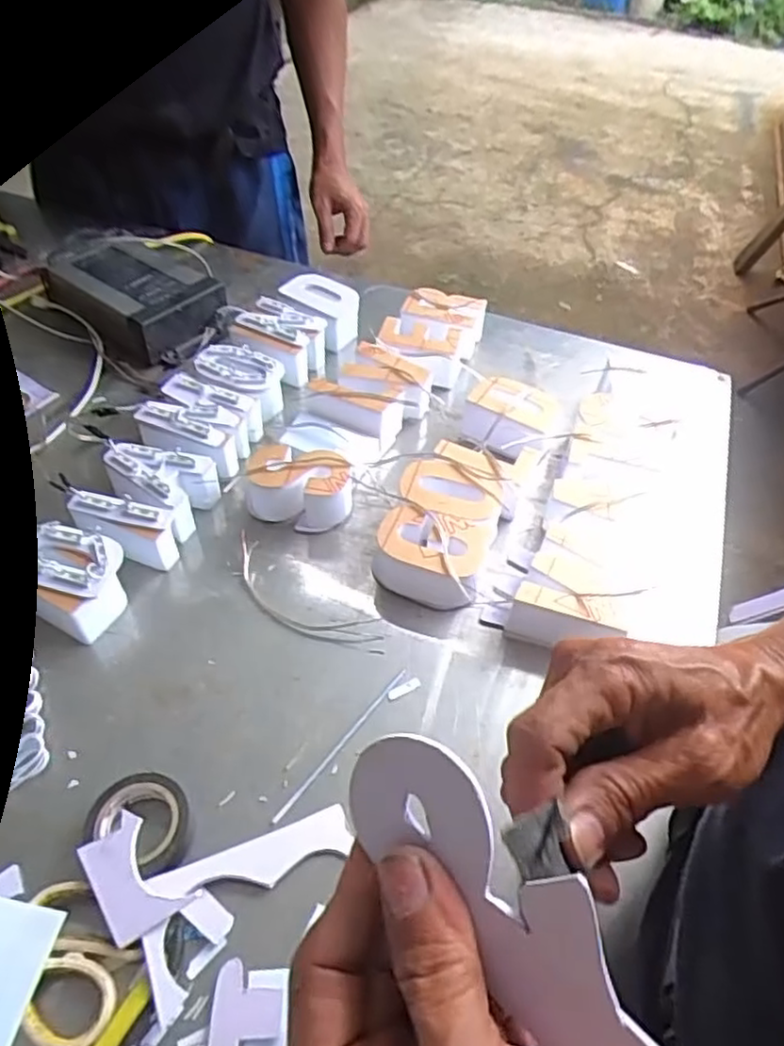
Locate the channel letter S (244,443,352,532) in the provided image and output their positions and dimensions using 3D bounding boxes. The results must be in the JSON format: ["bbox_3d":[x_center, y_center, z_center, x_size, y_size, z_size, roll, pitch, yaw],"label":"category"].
[{"bbox_3d":[-0.078,-0.029,0.579,0.088,0.050,0.057,7,49,2],"label":"channel letter S"}]

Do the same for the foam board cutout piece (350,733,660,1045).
[{"bbox_3d":[0.032,0.110,0.194,0.113,0.043,0.004,41,15,22],"label":"foam board cutout piece"}]

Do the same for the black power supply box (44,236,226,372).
[{"bbox_3d":[-0.278,-0.250,0.750,0.177,0.062,0.117,35,56,24],"label":"black power supply box"}]

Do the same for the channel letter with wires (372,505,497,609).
[{"bbox_3d":[0.032,0.025,0.540,0.083,0.048,0.066,18,51,11],"label":"channel letter with wires"}]

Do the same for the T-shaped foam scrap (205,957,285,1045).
[{"bbox_3d":[-0.077,0.259,0.356,0.039,0.005,0.050,6,49,1],"label":"T-shaped foam scrap"}]

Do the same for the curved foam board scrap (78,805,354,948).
[{"bbox_3d":[-0.100,0.189,0.403,0.145,0.007,0.059,-11,58,-23],"label":"curved foam board scrap"}]

